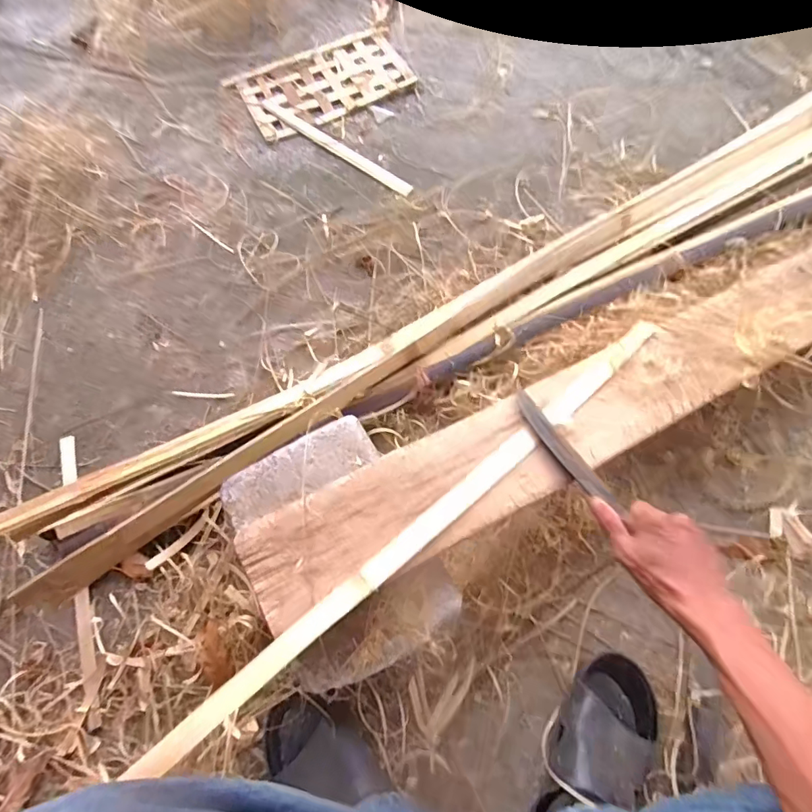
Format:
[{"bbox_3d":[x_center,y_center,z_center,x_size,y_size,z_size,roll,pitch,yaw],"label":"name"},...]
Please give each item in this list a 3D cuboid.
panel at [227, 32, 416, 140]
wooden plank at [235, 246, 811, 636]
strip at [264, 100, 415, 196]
[{"bbox_3d":[-0.176,-0.701,1.043,0.347,0.018,0.229,-25,68,-8],"label":"panel"},{"bbox_3d":[0.311,-0.038,0.612,1.069,0.039,0.134,-26,69,-13],"label":"wooden plank"},{"bbox_3d":[-0.145,-0.521,0.964,0.400,0.009,0.036,39,67,17],"label":"strip"}]

